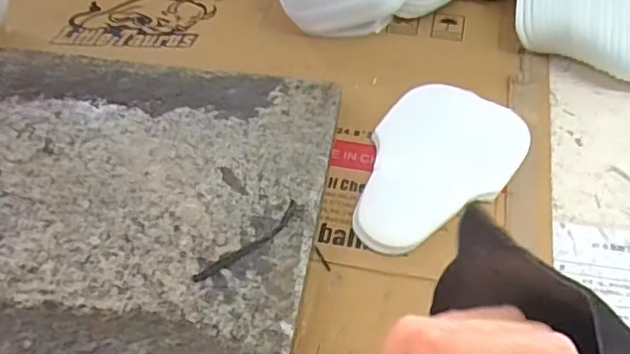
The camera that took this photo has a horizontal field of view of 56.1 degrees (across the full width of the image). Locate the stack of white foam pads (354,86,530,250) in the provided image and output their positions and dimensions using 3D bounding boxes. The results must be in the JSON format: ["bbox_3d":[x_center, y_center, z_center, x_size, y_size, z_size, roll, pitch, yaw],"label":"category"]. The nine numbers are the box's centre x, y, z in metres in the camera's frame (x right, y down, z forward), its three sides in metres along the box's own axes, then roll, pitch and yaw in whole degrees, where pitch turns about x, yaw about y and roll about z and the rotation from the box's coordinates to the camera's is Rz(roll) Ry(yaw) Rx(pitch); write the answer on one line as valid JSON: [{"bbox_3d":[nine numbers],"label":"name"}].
[{"bbox_3d":[0.094,-0.009,0.479,0.106,0.020,0.165,31,62,24],"label":"stack of white foam pads"}]

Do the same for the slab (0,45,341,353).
[{"bbox_3d":[-0.199,0.020,0.470,0.395,0.027,0.299,7,55,9],"label":"slab"}]

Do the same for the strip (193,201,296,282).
[{"bbox_3d":[-0.047,0.048,0.427,0.091,0.004,0.013,-37,60,-21],"label":"strip"}]

